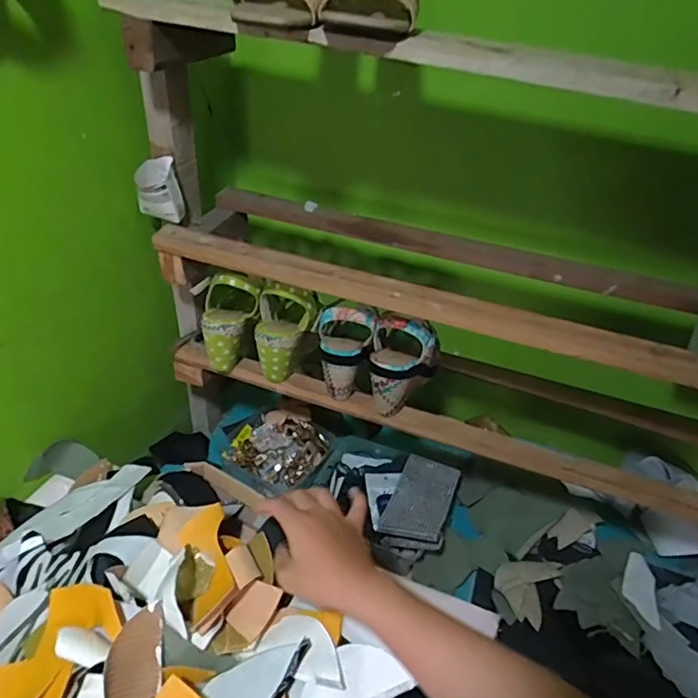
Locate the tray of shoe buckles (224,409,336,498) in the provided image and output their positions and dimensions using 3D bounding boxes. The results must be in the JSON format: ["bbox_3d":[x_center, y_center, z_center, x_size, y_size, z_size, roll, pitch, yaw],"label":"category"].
[{"bbox_3d":[-0.122,0.167,0.936,0.149,0.035,0.157,28,42,27],"label":"tray of shoe buckles"}]

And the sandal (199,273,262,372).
[{"bbox_3d":[-0.181,-0.038,0.787,0.077,0.142,0.064,15,9,13],"label":"sandal"}]

